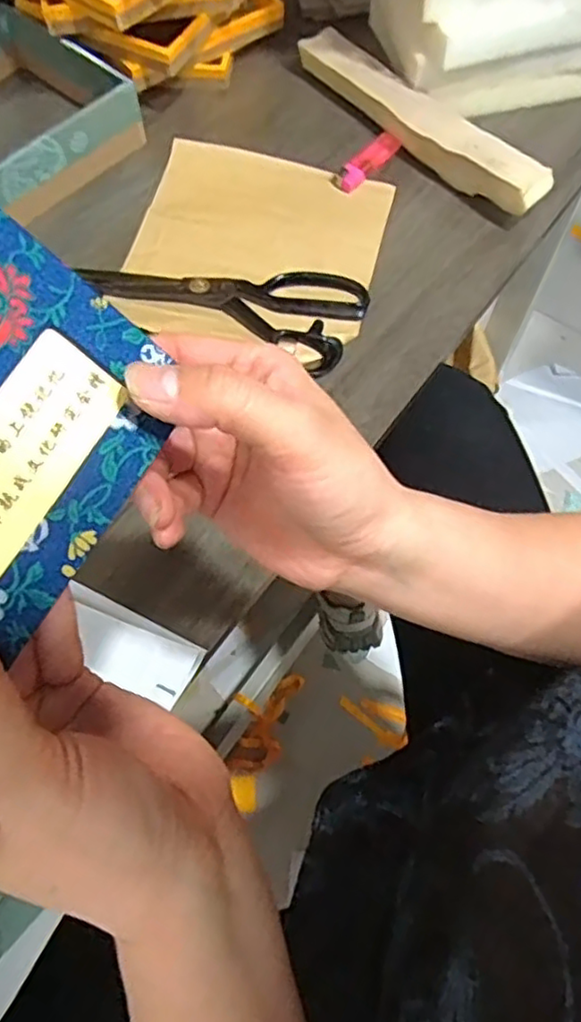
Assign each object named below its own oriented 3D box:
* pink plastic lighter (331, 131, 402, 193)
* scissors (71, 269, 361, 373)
[{"bbox_3d":[0.070,-0.318,0.606,0.027,0.009,0.078,40,71,16],"label":"pink plastic lighter"},{"bbox_3d":[-0.052,-0.179,0.537,0.216,0.011,0.086,21,67,9],"label":"scissors"}]

